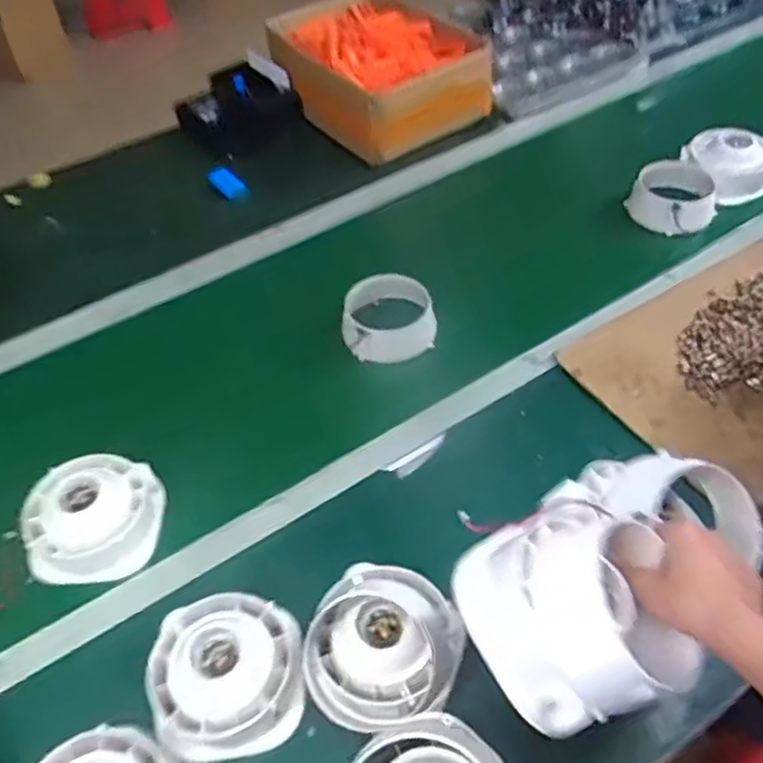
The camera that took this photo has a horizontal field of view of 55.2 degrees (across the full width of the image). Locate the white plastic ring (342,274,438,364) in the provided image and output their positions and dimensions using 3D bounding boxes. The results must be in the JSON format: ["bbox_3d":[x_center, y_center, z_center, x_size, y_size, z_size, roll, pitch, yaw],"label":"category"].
[{"bbox_3d":[0.009,-0.087,0.970,0.128,0.062,0.111,-11,49,-4],"label":"white plastic ring"}]

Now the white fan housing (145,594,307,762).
[{"bbox_3d":[-0.141,0.266,0.669,0.138,0.056,0.139,-3,49,3],"label":"white fan housing"}]

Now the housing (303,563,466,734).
[{"bbox_3d":[0.005,0.239,0.664,0.132,0.087,0.144,-3,49,3],"label":"housing"}]

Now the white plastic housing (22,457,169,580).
[{"bbox_3d":[-0.320,0.152,0.804,0.136,0.077,0.135,-2,49,4],"label":"white plastic housing"}]

